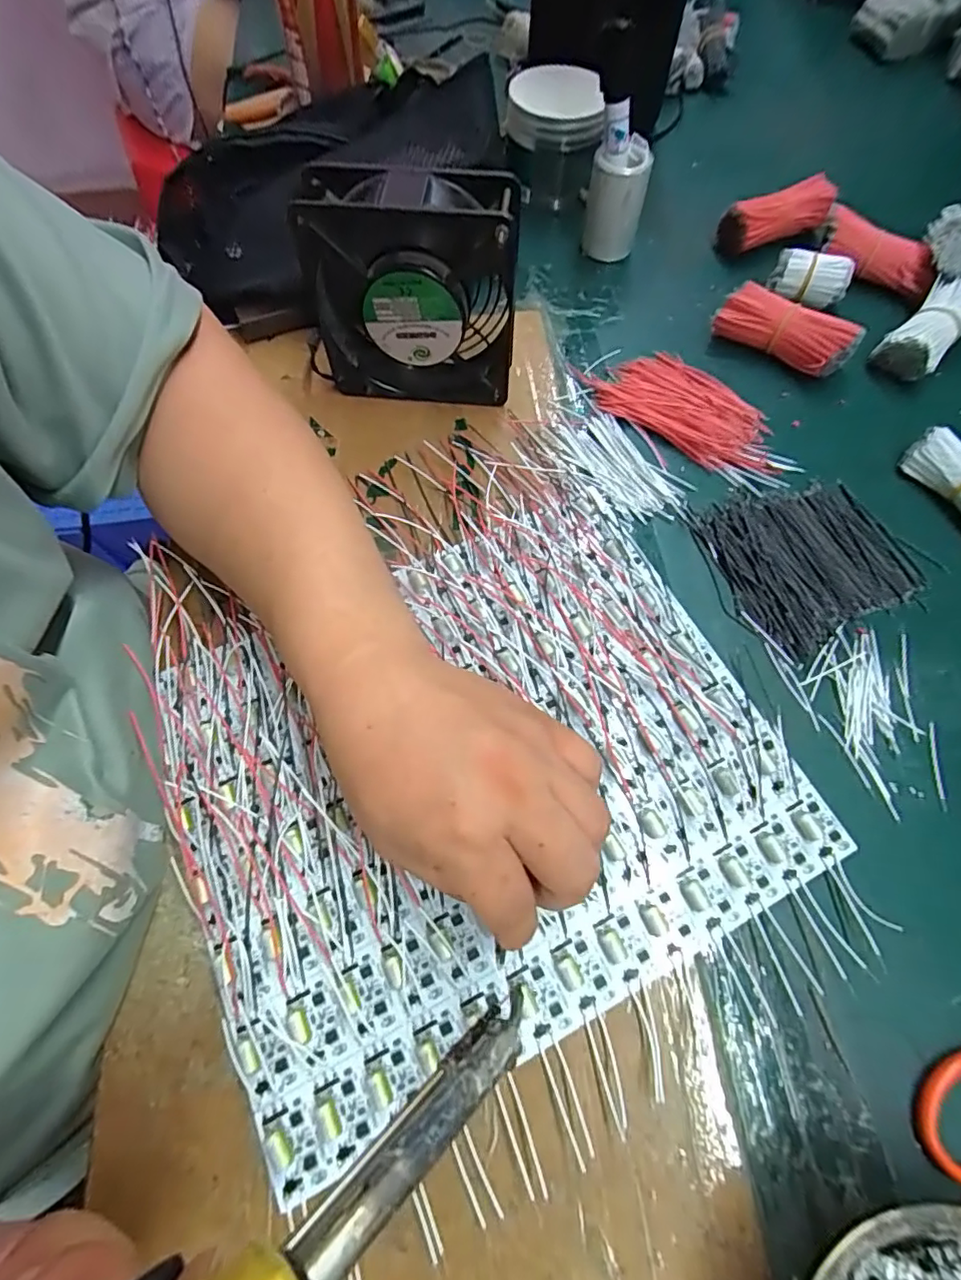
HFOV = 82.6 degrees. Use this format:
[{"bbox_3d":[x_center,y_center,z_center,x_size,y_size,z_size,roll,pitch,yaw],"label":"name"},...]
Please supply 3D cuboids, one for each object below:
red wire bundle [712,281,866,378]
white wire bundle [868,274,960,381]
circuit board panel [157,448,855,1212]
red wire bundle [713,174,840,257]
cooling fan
[{"bbox_3d":[0.218,-0.221,0.392,0.091,0.037,0.031,35,71,15],"label":"red wire bundle"},{"bbox_3d":[0.323,-0.223,0.391,0.040,0.035,0.085,41,73,17],"label":"white wire bundle"},{"bbox_3d":[-0.006,0.051,0.283,0.286,0.015,0.261,-25,68,-10],"label":"circuit board panel"},{"bbox_3d":[0.235,-0.339,0.436,0.083,0.033,0.027,-14,66,10],"label":"red wire bundle"},{"bbox_3d":[-0.041,-0.213,0.341,0.127,0.123,0.048,8,66,5],"label":"cooling fan"}]

